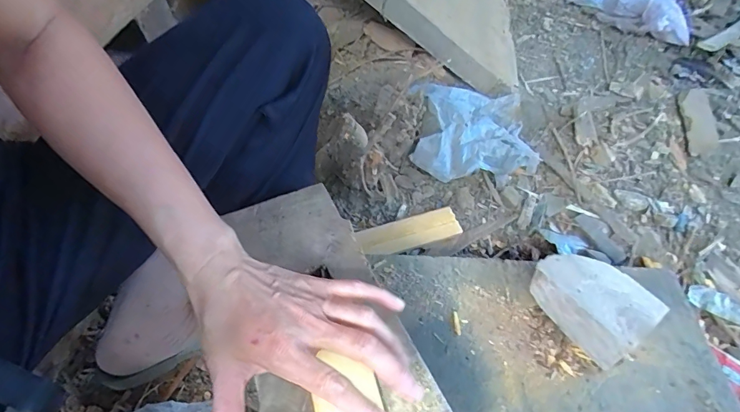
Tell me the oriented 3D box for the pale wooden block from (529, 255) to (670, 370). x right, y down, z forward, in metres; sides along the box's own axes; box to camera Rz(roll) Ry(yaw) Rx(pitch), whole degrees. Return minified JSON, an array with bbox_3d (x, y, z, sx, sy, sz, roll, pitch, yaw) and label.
[{"bbox_3d":[0.233,0.096,0.433,0.081,0.045,0.110,-30,58,-21],"label":"pale wooden block"}]

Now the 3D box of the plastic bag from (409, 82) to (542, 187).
[{"bbox_3d":[0.185,-0.142,0.752,0.224,0.076,0.229,1,52,-1],"label":"plastic bag"}]

